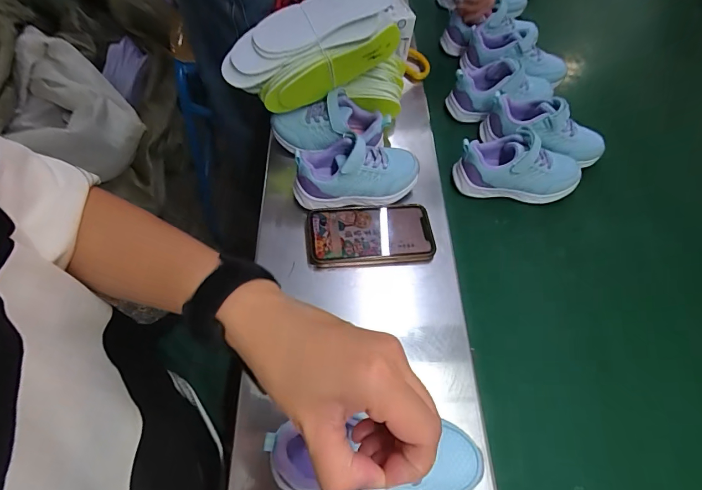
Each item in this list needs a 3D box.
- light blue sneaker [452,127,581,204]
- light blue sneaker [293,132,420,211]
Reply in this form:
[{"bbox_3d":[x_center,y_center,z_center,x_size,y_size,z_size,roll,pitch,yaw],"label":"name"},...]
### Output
[{"bbox_3d":[0.246,-0.111,0.540,0.184,0.078,0.074,-3,60,-6],"label":"light blue sneaker"},{"bbox_3d":[0.009,-0.096,0.476,0.157,0.060,0.071,-2,60,-6],"label":"light blue sneaker"}]

